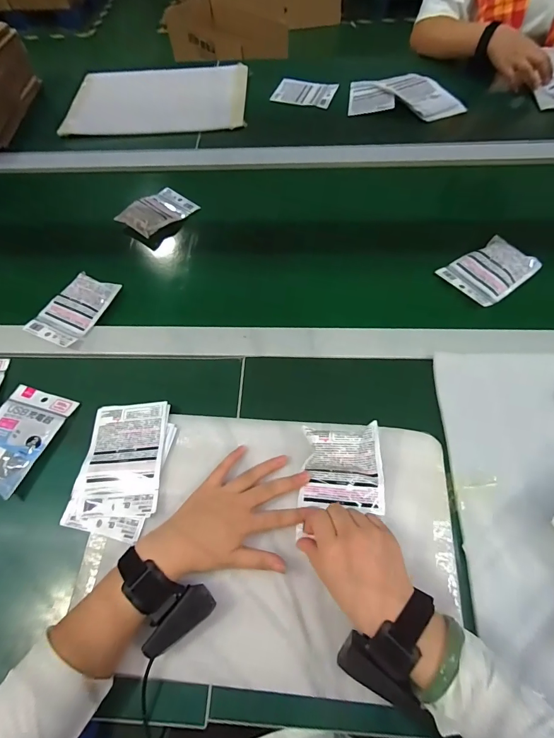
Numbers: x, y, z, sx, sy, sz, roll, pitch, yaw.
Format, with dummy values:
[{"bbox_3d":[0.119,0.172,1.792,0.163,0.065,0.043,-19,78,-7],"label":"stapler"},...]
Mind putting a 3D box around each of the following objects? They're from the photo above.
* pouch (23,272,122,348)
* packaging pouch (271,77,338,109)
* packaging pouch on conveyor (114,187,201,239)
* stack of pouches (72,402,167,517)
[{"bbox_3d":[-0.322,-0.097,0.589,0.091,0.019,0.125,20,64,15],"label":"pouch"},{"bbox_3d":[0.068,-0.655,0.883,0.138,0.009,0.124,14,62,12],"label":"packaging pouch"},{"bbox_3d":[-0.226,-0.300,0.704,0.097,0.031,0.134,34,68,21],"label":"packaging pouch on conveyor"},{"bbox_3d":[-0.193,0.107,0.465,0.101,0.012,0.140,-3,60,3],"label":"stack of pouches"}]

